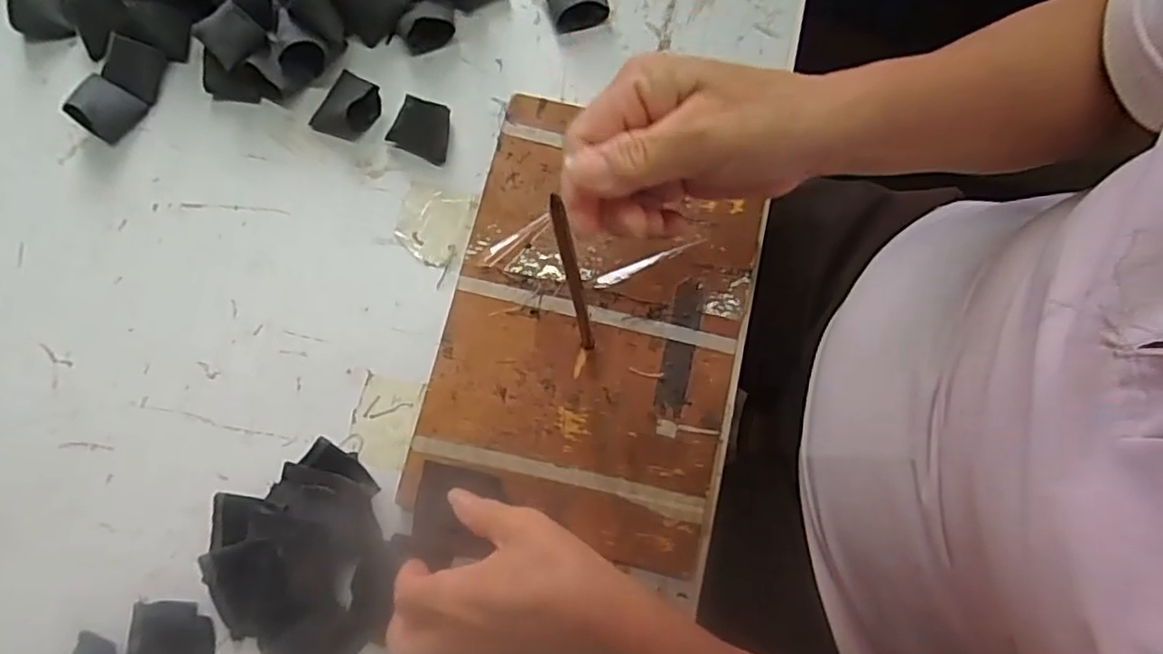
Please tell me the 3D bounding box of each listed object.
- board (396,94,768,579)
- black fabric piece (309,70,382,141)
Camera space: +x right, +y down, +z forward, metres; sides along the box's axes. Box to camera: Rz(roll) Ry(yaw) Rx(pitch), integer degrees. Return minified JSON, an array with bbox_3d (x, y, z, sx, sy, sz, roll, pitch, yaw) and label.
[{"bbox_3d":[0.008,-0.003,0.408,0.176,0.016,0.257,13,78,4],"label":"board"},{"bbox_3d":[-0.158,-0.151,0.436,0.038,0.024,0.044,25,79,6],"label":"black fabric piece"}]

